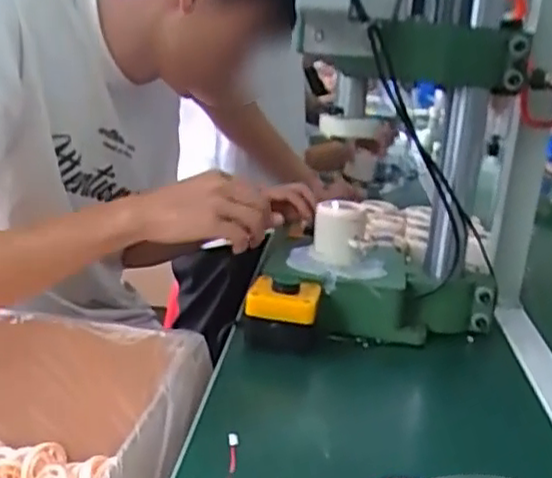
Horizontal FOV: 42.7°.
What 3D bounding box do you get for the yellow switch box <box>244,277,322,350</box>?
[{"bbox_3d":[0.008,0.060,0.711,0.070,0.028,0.076,5,15,3],"label":"yellow switch box"}]

